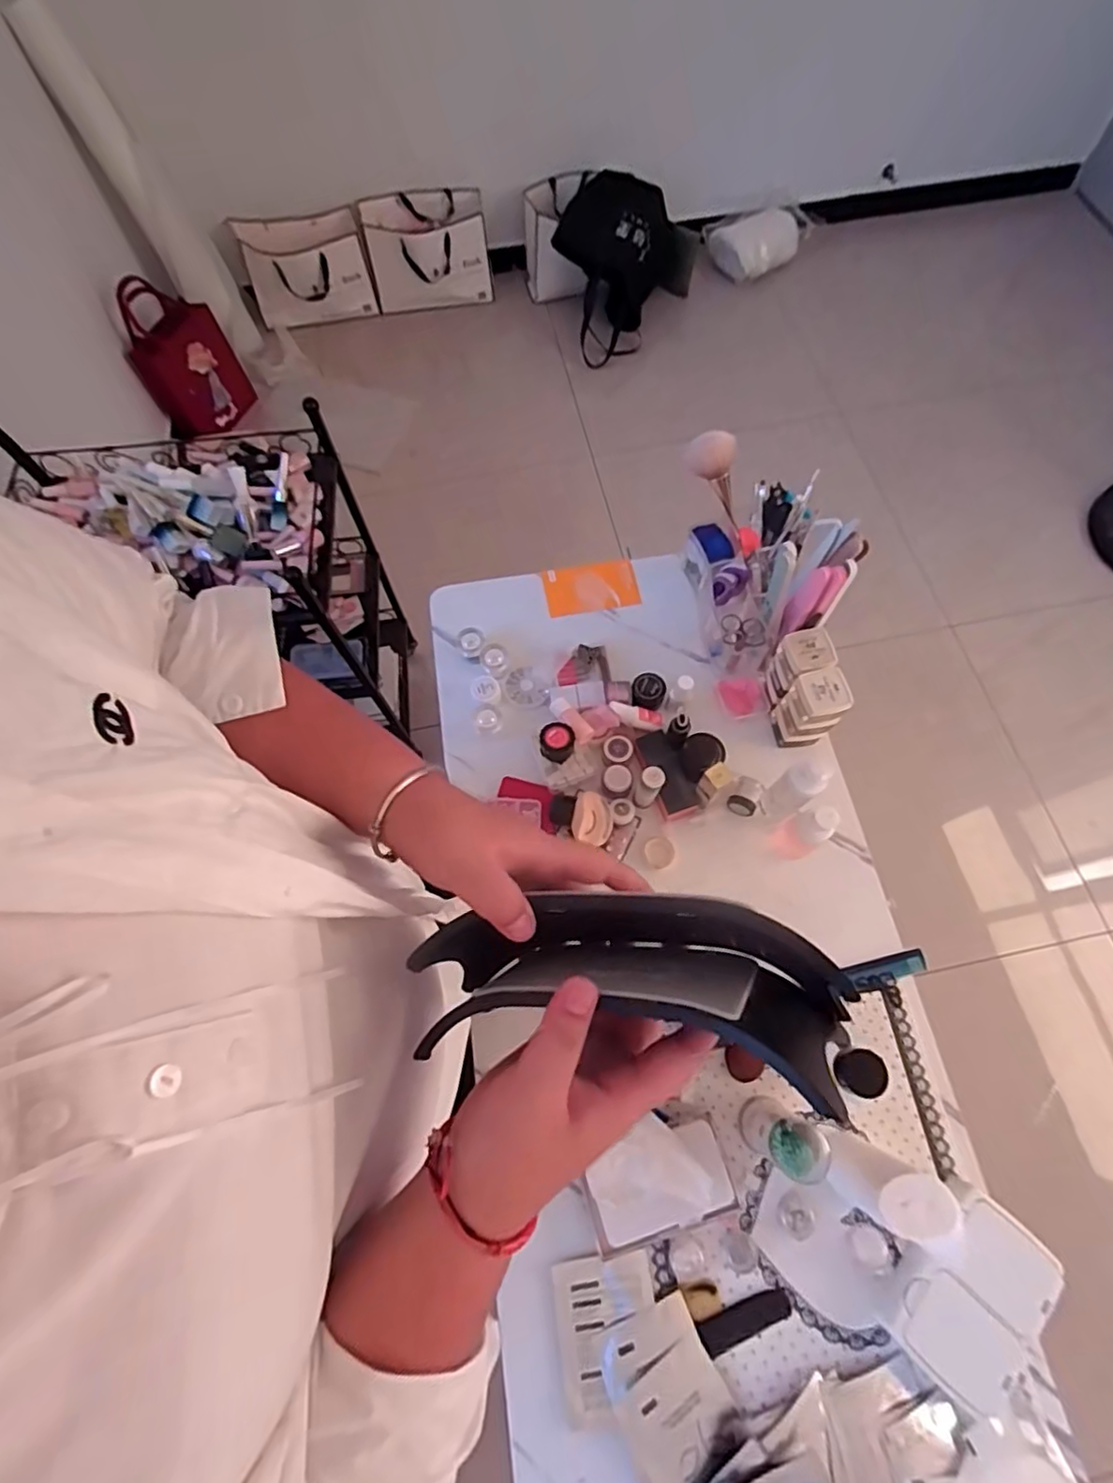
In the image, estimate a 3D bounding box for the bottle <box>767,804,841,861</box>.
[{"bbox_3d":[0.249,0.092,0.627,0.032,0.102,0.040,-29,70,-10],"label":"bottle"}]

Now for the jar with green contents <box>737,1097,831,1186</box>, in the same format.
[{"bbox_3d":[0.194,0.340,0.532,0.046,0.103,0.044,0,68,1],"label":"jar with green contents"}]

